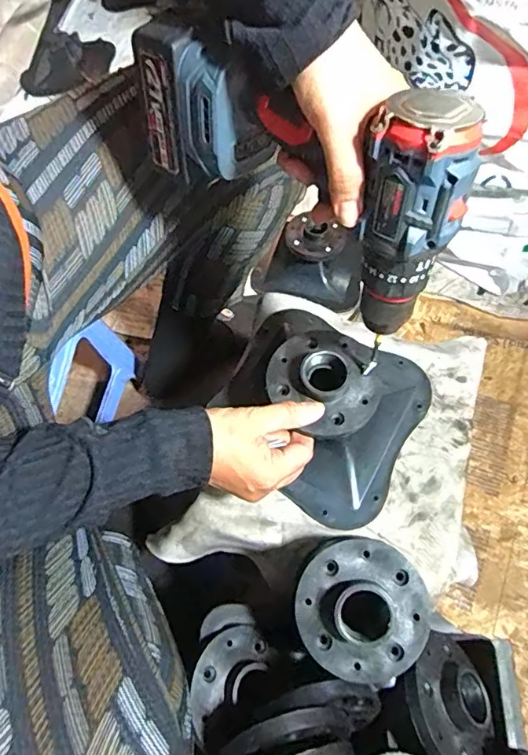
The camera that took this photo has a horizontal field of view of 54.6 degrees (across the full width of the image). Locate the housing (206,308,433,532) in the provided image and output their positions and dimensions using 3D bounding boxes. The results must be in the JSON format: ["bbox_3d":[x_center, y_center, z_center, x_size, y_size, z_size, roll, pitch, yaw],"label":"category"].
[{"bbox_3d":[0.055,0.018,0.456,0.169,0.094,0.174,28,68,14],"label":"housing"}]

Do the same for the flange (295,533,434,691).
[{"bbox_3d":[0.070,0.165,0.368,0.094,0.028,0.090,-1,65,1],"label":"flange"}]

